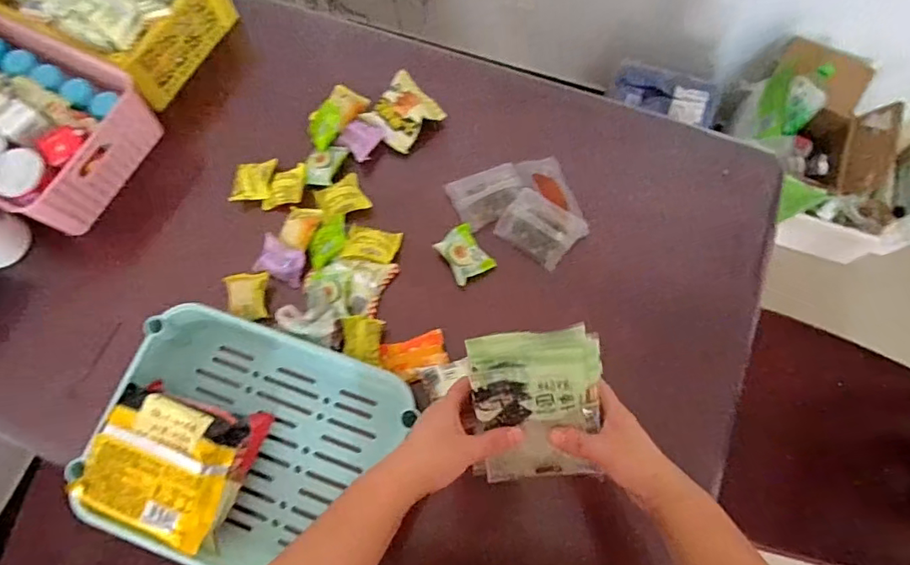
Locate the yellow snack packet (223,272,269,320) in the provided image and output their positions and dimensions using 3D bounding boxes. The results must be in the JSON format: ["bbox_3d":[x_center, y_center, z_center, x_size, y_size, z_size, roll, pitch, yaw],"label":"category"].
[{"bbox_3d":[-0.284,0.019,0.721,0.055,0.018,0.067,-6,72,-3],"label":"yellow snack packet"}]

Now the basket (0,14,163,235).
[{"bbox_3d":[-0.635,-0.237,0.759,0.323,0.111,0.237,25,73,7],"label":"basket"}]

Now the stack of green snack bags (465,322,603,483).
[{"bbox_3d":[0.081,0.120,0.495,0.132,0.059,0.152,-6,88,9],"label":"stack of green snack bags"}]

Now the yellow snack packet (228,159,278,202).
[{"bbox_3d":[-0.296,-0.152,0.776,0.059,0.024,0.067,-2,72,-2],"label":"yellow snack packet"}]

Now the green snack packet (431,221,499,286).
[{"bbox_3d":[0.015,-0.042,0.731,0.061,0.029,0.070,-33,75,-11],"label":"green snack packet"}]

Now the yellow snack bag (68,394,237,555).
[{"bbox_3d":[-0.338,0.206,0.603,0.157,0.032,0.135,20,72,5],"label":"yellow snack bag"}]

